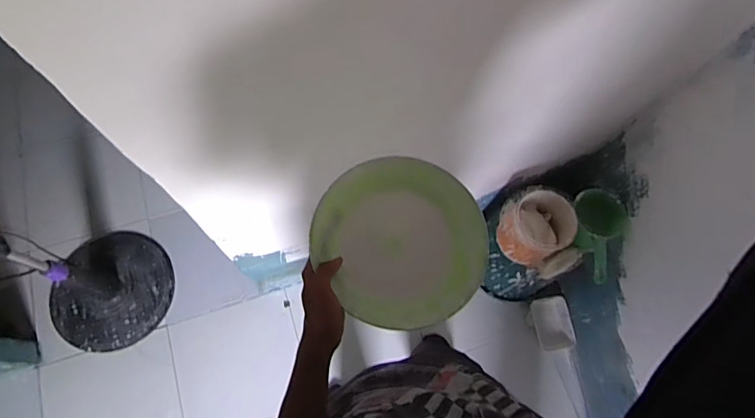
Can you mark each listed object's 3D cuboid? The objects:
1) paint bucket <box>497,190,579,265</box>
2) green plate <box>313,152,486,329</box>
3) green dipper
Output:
[{"bbox_3d":[0.421,0.048,1.191,0.155,0.153,0.167,0,68,0],"label":"paint bucket"},{"bbox_3d":[0.032,0.038,0.552,0.199,0.036,0.209,0,68,0],"label":"green plate"},{"bbox_3d":[0.604,0.073,1.176,0.139,0.087,0.250,5,68,2],"label":"green dipper"}]

